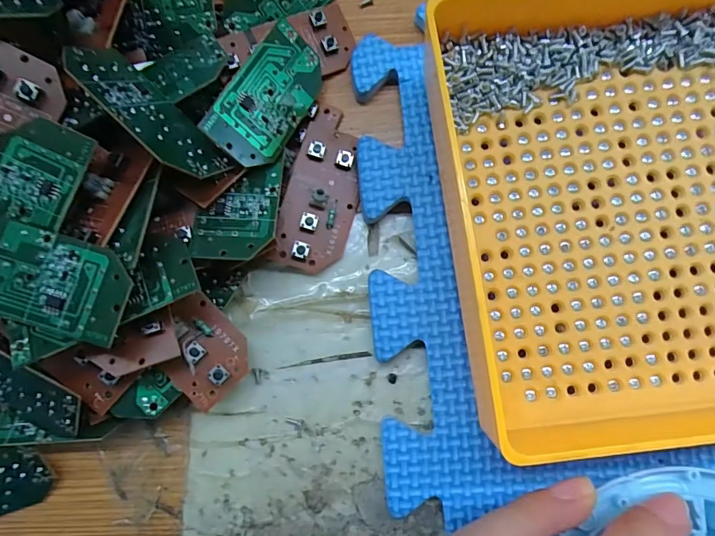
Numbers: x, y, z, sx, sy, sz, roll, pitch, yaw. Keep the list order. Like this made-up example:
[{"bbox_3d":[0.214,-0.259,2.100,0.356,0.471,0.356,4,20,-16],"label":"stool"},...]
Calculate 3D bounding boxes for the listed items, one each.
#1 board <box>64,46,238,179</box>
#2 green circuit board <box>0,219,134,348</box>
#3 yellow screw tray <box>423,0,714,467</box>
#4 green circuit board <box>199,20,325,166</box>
[{"bbox_3d":[-0.073,-0.054,0.154,0.061,0.035,0.006,49,122,4],"label":"board"},{"bbox_3d":[-0.102,0.003,0.141,0.062,0.010,0.029,16,83,6],"label":"green circuit board"},{"bbox_3d":[0.158,-0.031,0.152,0.256,0.042,0.165,-7,81,3],"label":"yellow screw tray"},{"bbox_3d":[-0.033,-0.067,0.173,0.030,0.004,0.060,39,66,-32],"label":"green circuit board"}]

